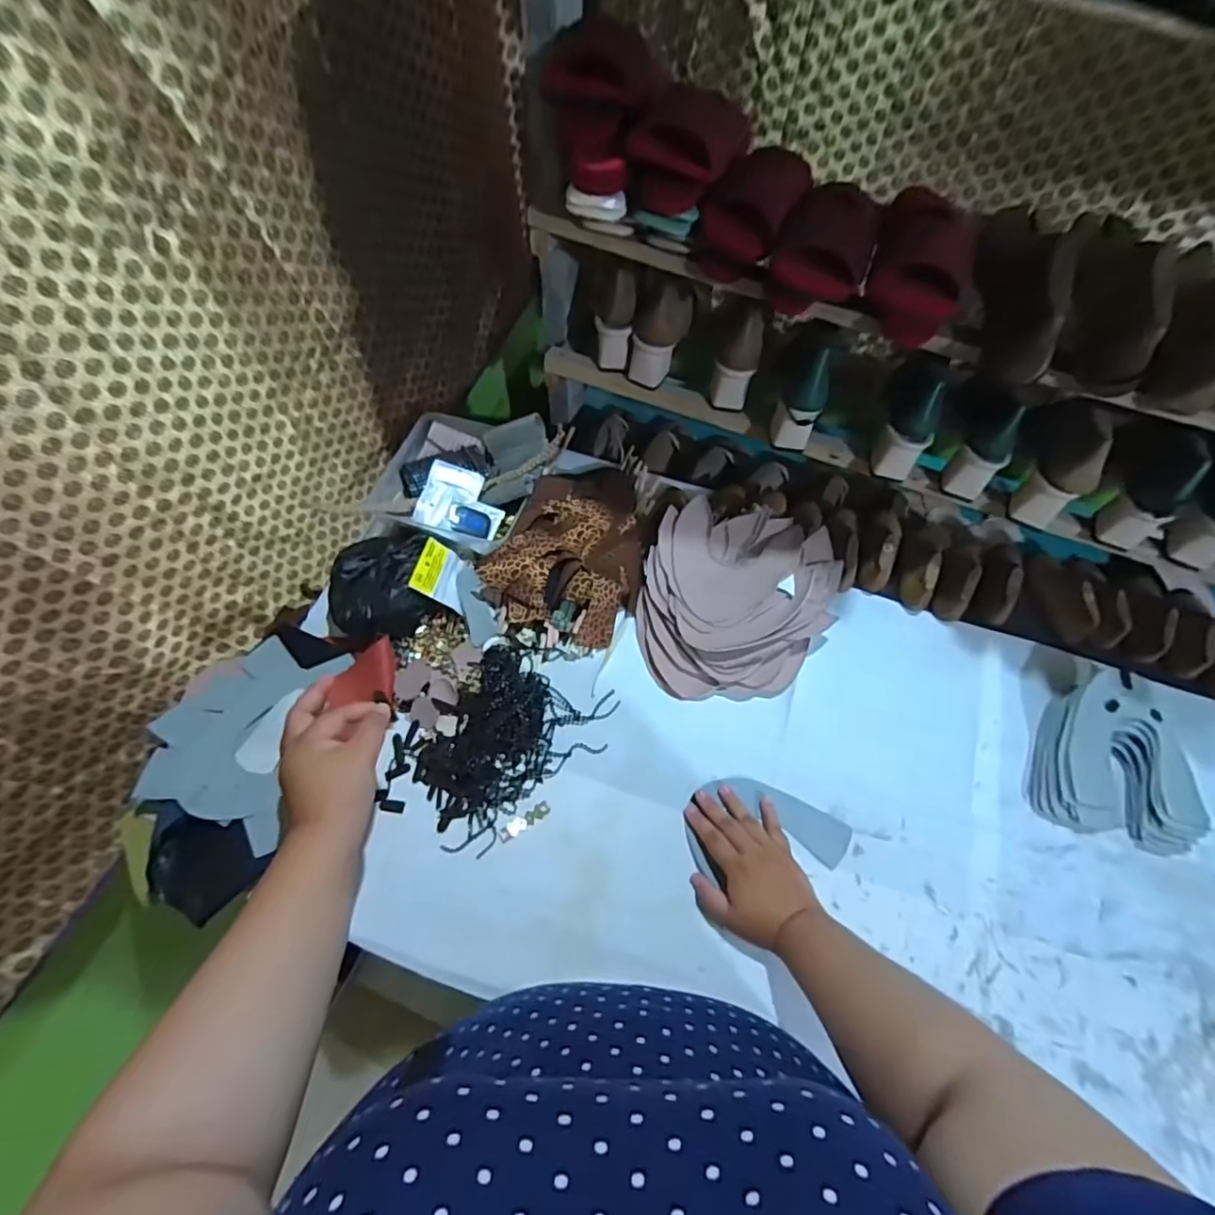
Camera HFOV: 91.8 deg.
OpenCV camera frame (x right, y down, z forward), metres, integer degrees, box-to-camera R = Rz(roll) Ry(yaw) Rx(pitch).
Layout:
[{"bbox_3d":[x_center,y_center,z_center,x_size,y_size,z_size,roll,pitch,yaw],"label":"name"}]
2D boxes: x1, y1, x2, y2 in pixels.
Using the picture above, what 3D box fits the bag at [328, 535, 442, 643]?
[{"bbox_3d":[-0.276,-0.024,0.729,0.122,0.062,0.137,6,61,1],"label":"bag"}]

